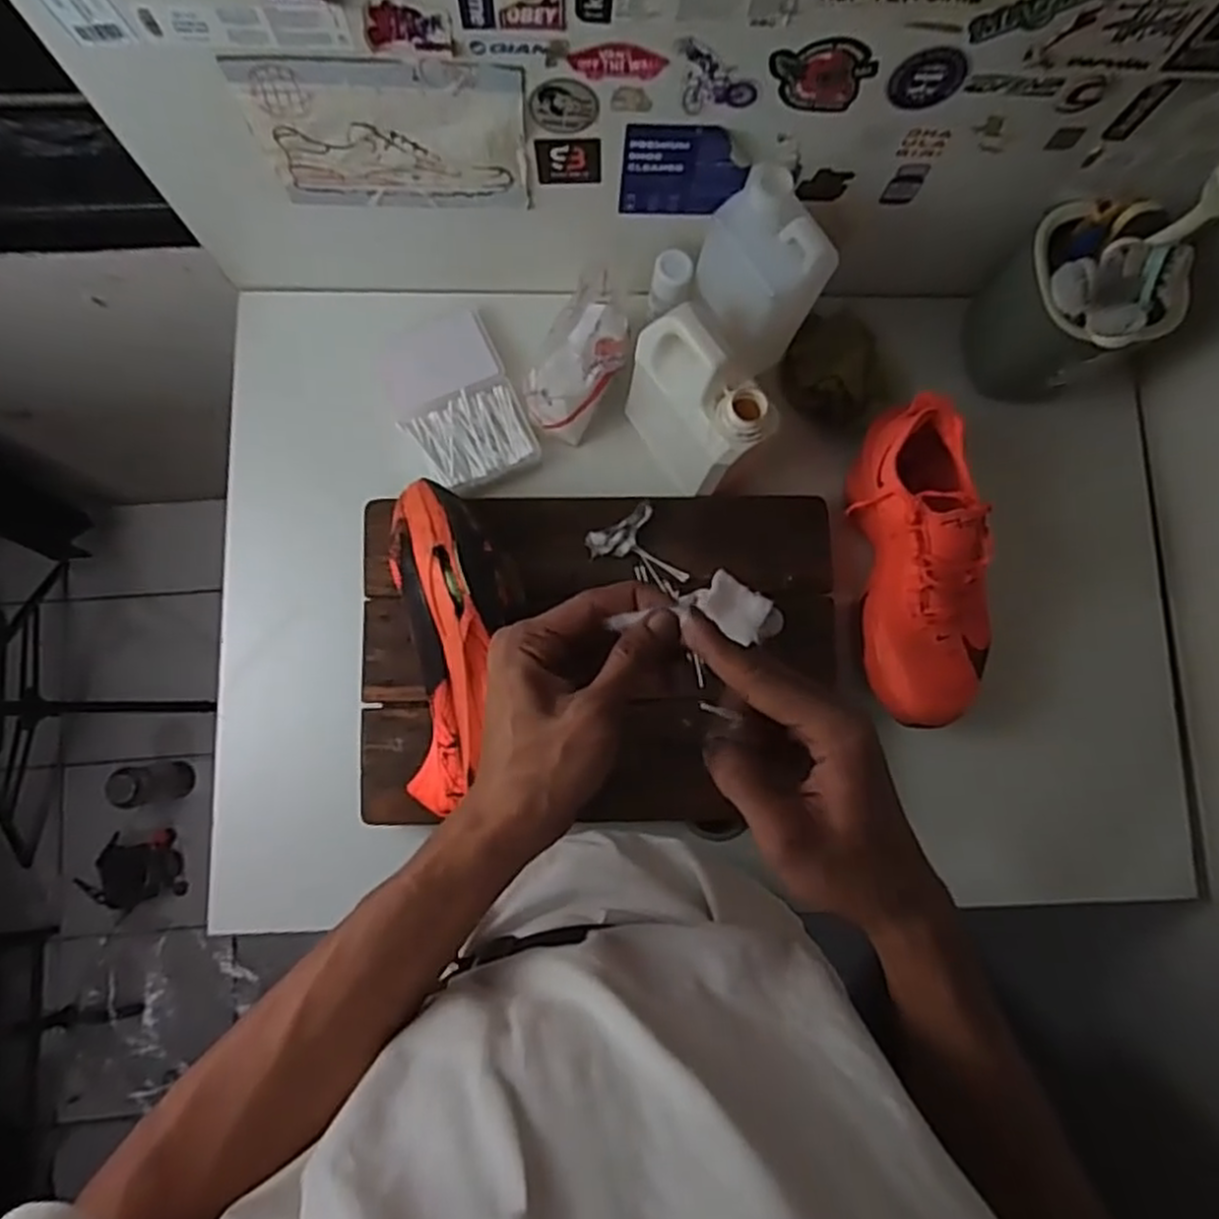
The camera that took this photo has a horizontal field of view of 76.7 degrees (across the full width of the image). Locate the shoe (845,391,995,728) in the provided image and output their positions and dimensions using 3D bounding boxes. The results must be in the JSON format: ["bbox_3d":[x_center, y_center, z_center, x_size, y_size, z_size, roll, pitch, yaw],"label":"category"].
[{"bbox_3d":[0.278,-0.038,0.679,0.092,0.130,0.271,-4,82,-4],"label":"shoe"}]

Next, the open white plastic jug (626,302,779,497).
[{"bbox_3d":[0.066,-0.165,0.655,0.060,0.155,0.125,-41,86,-8],"label":"open white plastic jug"}]

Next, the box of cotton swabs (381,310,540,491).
[{"bbox_3d":[-0.143,-0.194,0.726,0.107,0.035,0.163,-25,84,-6],"label":"box of cotton swabs"}]

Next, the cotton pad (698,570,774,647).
[{"bbox_3d":[0.109,-0.002,0.670,0.059,0.006,0.055,33,57,3],"label":"cotton pad"}]

